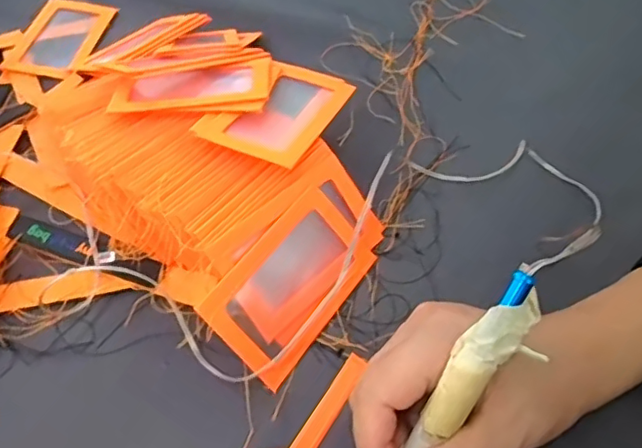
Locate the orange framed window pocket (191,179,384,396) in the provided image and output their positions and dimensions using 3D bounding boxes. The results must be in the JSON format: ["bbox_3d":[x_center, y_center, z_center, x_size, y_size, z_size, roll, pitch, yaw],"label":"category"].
[{"bbox_3d":[-0.016,0.033,0.329,0.063,0.010,0.105,49,61,-13],"label":"orange framed window pocket"}]

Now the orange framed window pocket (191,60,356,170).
[{"bbox_3d":[-0.027,-0.075,0.372,0.067,0.008,0.107,23,46,13],"label":"orange framed window pocket"}]

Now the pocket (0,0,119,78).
[{"bbox_3d":[-0.235,-0.170,0.516,0.069,0.008,0.103,5,53,5],"label":"pocket"}]

